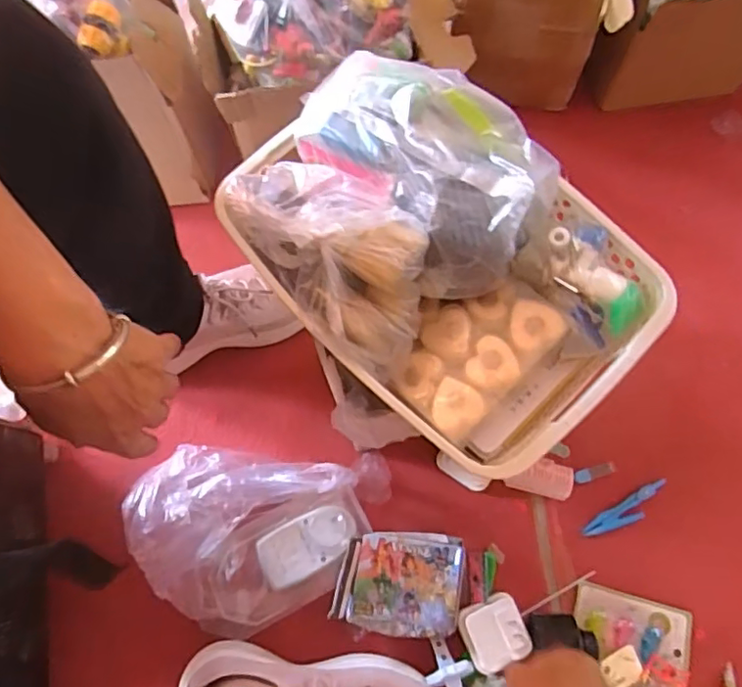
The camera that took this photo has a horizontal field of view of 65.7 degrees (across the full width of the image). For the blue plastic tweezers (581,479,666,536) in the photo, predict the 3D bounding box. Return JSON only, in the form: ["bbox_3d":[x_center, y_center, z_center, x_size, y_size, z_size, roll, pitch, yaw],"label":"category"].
[{"bbox_3d":[0.285,0.186,0.637,0.112,0.010,0.025,-28,73,-9],"label":"blue plastic tweezers"}]

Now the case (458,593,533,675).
[{"bbox_3d":[0.123,0.288,0.569,0.061,0.017,0.059,-19,72,-6],"label":"case"}]

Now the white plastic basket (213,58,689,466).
[{"bbox_3d":[0.042,-0.067,0.391,0.286,0.087,0.197,41,76,13],"label":"white plastic basket"}]

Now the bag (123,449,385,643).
[{"bbox_3d":[-0.121,0.204,0.604,0.271,0.073,0.184,2,71,1],"label":"bag"}]

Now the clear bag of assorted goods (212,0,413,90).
[{"bbox_3d":[-0.060,-0.335,0.574,0.167,0.077,0.142,-41,76,-12],"label":"clear bag of assorted goods"}]

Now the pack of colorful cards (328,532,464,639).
[{"bbox_3d":[0.030,0.238,0.574,0.123,0.016,0.095,12,70,-12],"label":"pack of colorful cards"}]

